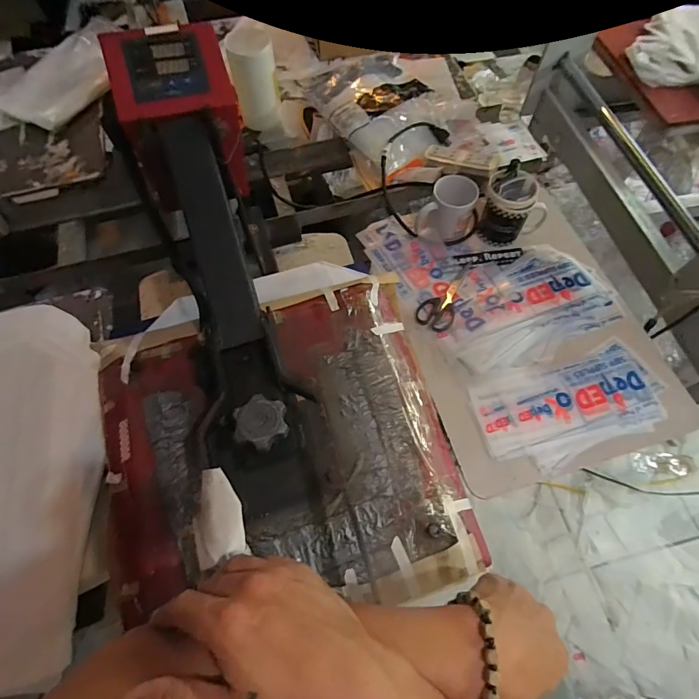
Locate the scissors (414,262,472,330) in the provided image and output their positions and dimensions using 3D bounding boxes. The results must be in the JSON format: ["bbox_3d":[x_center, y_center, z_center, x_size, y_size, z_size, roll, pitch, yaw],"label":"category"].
[{"bbox_3d":[0.174,-0.102,0.744,0.064,0.009,0.155,22,66,11],"label":"scissors"}]

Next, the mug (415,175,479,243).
[{"bbox_3d":[0.184,-0.260,0.763,0.102,0.102,0.080,21,65,10],"label":"mug"}]

